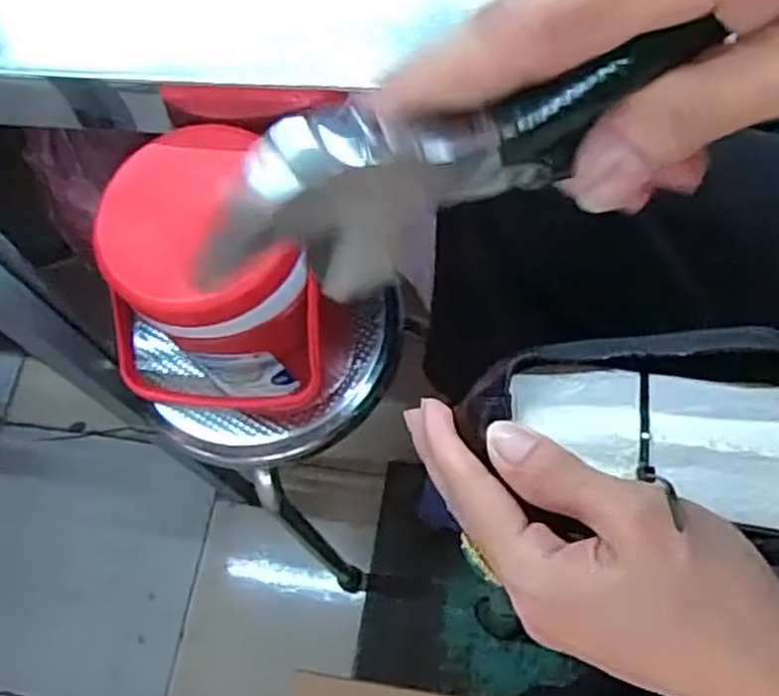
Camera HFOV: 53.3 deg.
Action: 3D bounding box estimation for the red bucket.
[{"bbox_3d":[-0.119,-0.064,0.567,0.143,0.131,0.153,0,68,8],"label":"red bucket"}]

